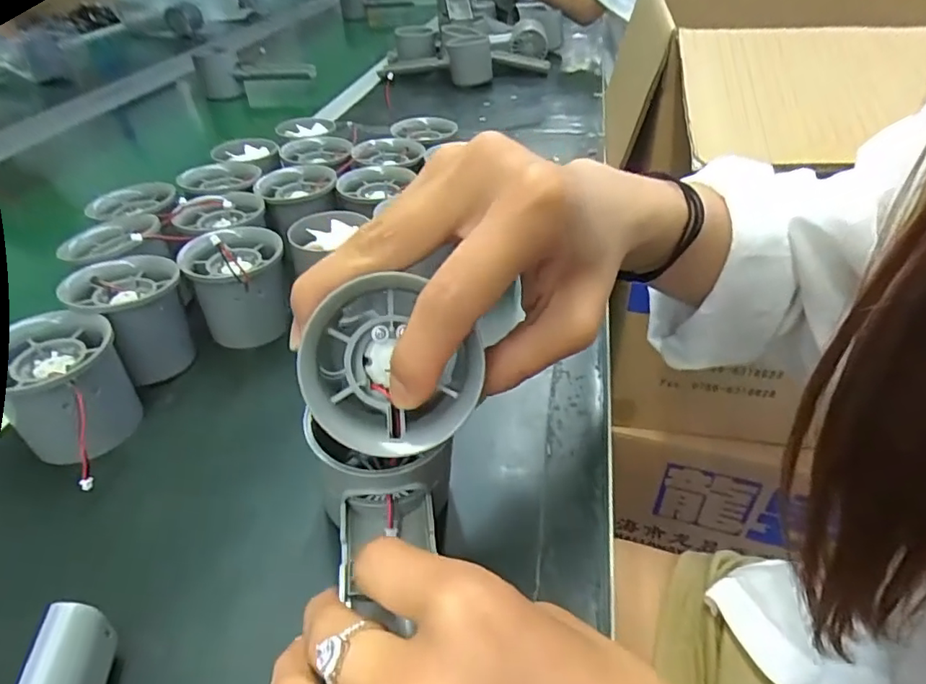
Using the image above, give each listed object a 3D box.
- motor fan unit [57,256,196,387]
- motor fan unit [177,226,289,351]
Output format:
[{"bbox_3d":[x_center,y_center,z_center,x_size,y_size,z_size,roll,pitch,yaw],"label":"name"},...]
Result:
[{"bbox_3d":[-0.175,-0.013,0.307,0.053,0.050,0.055,-31,48,-31],"label":"motor fan unit"},{"bbox_3d":[-0.129,-0.033,0.335,0.053,0.053,0.052,-16,41,-16],"label":"motor fan unit"}]

